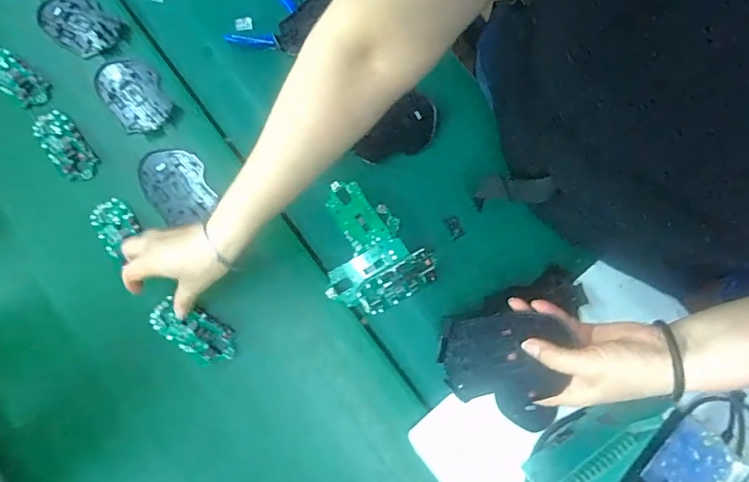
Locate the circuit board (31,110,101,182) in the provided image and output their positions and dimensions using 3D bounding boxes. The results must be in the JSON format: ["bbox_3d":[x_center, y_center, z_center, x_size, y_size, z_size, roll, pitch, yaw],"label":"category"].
[{"bbox_3d":[-0.378,-0.117,0.544,0.046,0.005,0.104,-38,81,-8],"label":"circuit board"}]

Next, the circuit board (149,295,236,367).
[{"bbox_3d":[-0.200,0.101,0.496,0.099,0.008,0.048,31,80,6],"label":"circuit board"}]

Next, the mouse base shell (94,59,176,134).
[{"bbox_3d":[-0.301,-0.186,0.558,0.070,0.007,0.109,-39,81,-8],"label":"mouse base shell"}]

